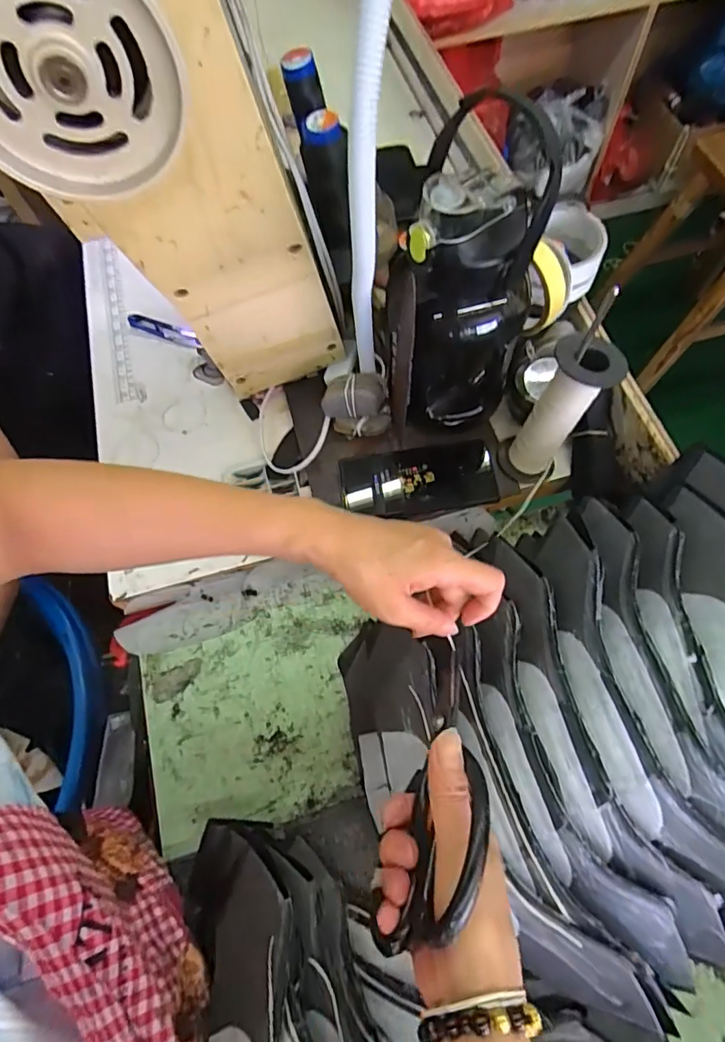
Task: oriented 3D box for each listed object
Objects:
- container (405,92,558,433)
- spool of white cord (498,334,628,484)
[{"bbox_3d":[0.090,-0.196,0.447,0.104,0.256,0.116,11,68,8],"label":"container"},{"bbox_3d":[0.176,-0.096,0.473,0.062,0.144,0.065,-1,67,3],"label":"spool of white cord"}]

